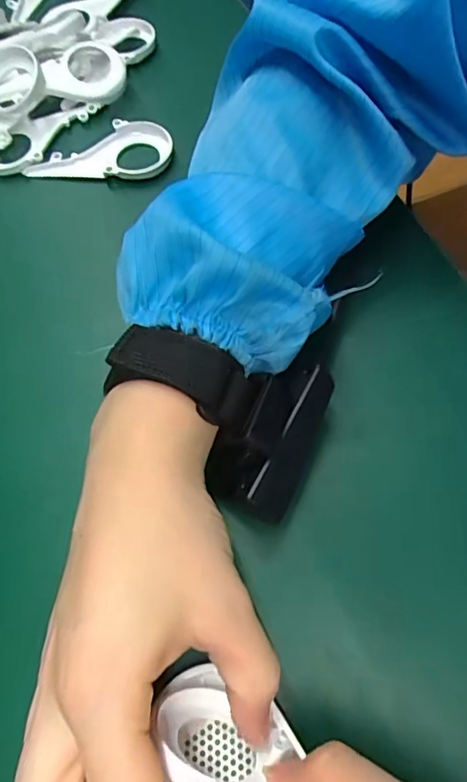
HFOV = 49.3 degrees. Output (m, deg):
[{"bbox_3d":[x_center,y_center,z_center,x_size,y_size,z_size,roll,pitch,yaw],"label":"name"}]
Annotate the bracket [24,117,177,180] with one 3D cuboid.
[{"bbox_3d":[-0.088,-0.155,0.332,0.093,0.011,0.043,-3,66,2],"label":"bracket"}]

